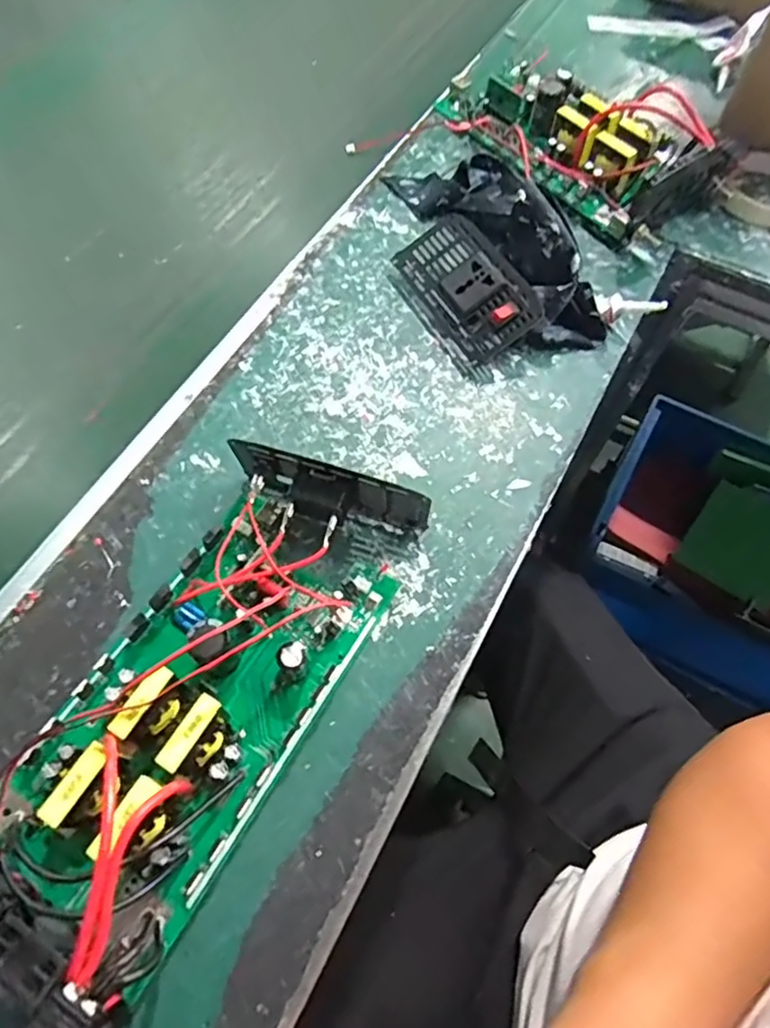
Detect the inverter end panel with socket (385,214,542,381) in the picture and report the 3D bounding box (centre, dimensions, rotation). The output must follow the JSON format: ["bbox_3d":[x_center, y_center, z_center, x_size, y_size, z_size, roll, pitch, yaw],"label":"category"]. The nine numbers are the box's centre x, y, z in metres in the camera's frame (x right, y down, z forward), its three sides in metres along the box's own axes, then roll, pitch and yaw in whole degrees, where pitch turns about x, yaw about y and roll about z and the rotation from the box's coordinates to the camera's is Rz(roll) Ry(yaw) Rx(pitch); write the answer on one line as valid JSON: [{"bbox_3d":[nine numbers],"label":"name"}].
[{"bbox_3d":[0.064,-0.184,0.500,0.083,0.020,0.138,-38,70,12],"label":"inverter end panel with socket"}]

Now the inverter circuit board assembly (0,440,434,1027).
[{"bbox_3d":[-0.100,0.085,0.350,0.130,0.061,0.334,29,67,11],"label":"inverter circuit board assembly"}]

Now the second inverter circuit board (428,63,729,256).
[{"bbox_3d":[0.184,-0.373,0.584,0.134,0.061,0.265,-35,70,-17],"label":"second inverter circuit board"}]

